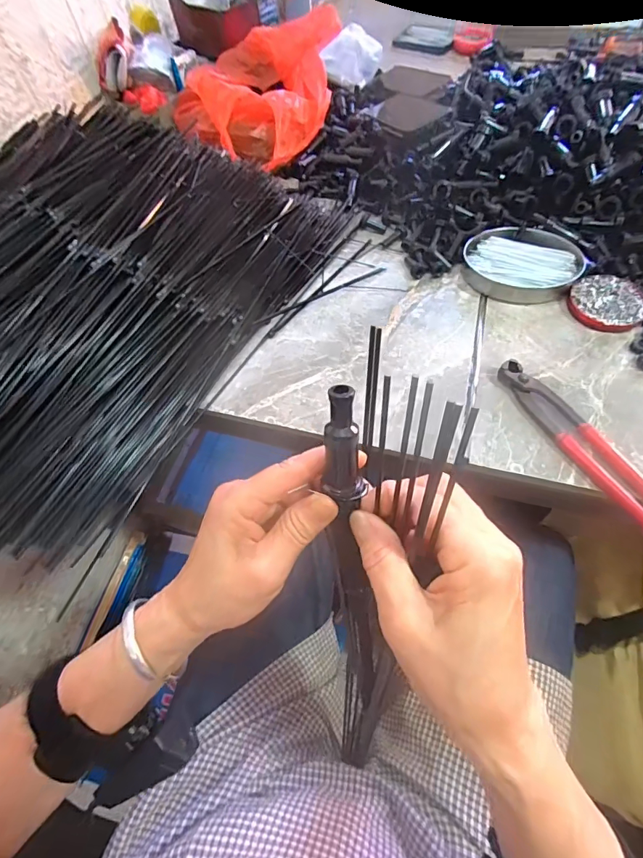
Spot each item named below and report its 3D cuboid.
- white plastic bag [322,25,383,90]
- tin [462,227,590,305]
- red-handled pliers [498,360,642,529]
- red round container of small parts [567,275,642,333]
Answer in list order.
[{"bbox_3d":[0.053,-0.706,0.798,0.101,0.064,0.072,38,68,23],"label":"white plastic bag"},{"bbox_3d":[0.247,-0.204,0.526,0.134,0.022,0.109,12,62,11],"label":"tin"},{"bbox_3d":[0.246,0.010,0.402,0.036,0.020,0.202,-28,62,-11],"label":"red-handled pliers"},{"bbox_3d":[0.333,-0.147,0.494,0.082,0.011,0.077,-2,60,3],"label":"red round container of small parts"}]

